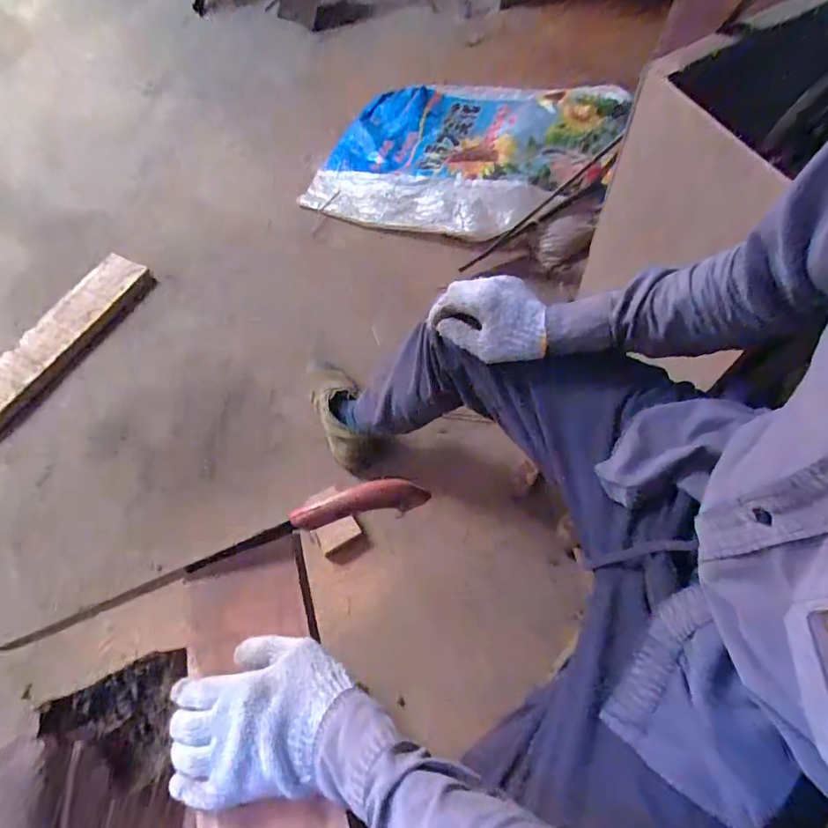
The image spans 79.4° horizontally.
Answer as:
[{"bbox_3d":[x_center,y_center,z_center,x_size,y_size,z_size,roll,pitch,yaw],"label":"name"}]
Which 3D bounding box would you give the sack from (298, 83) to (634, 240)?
[{"bbox_3d":[0.136,-0.719,1.324,0.680,0.181,0.565,23,65,14],"label":"sack"}]

